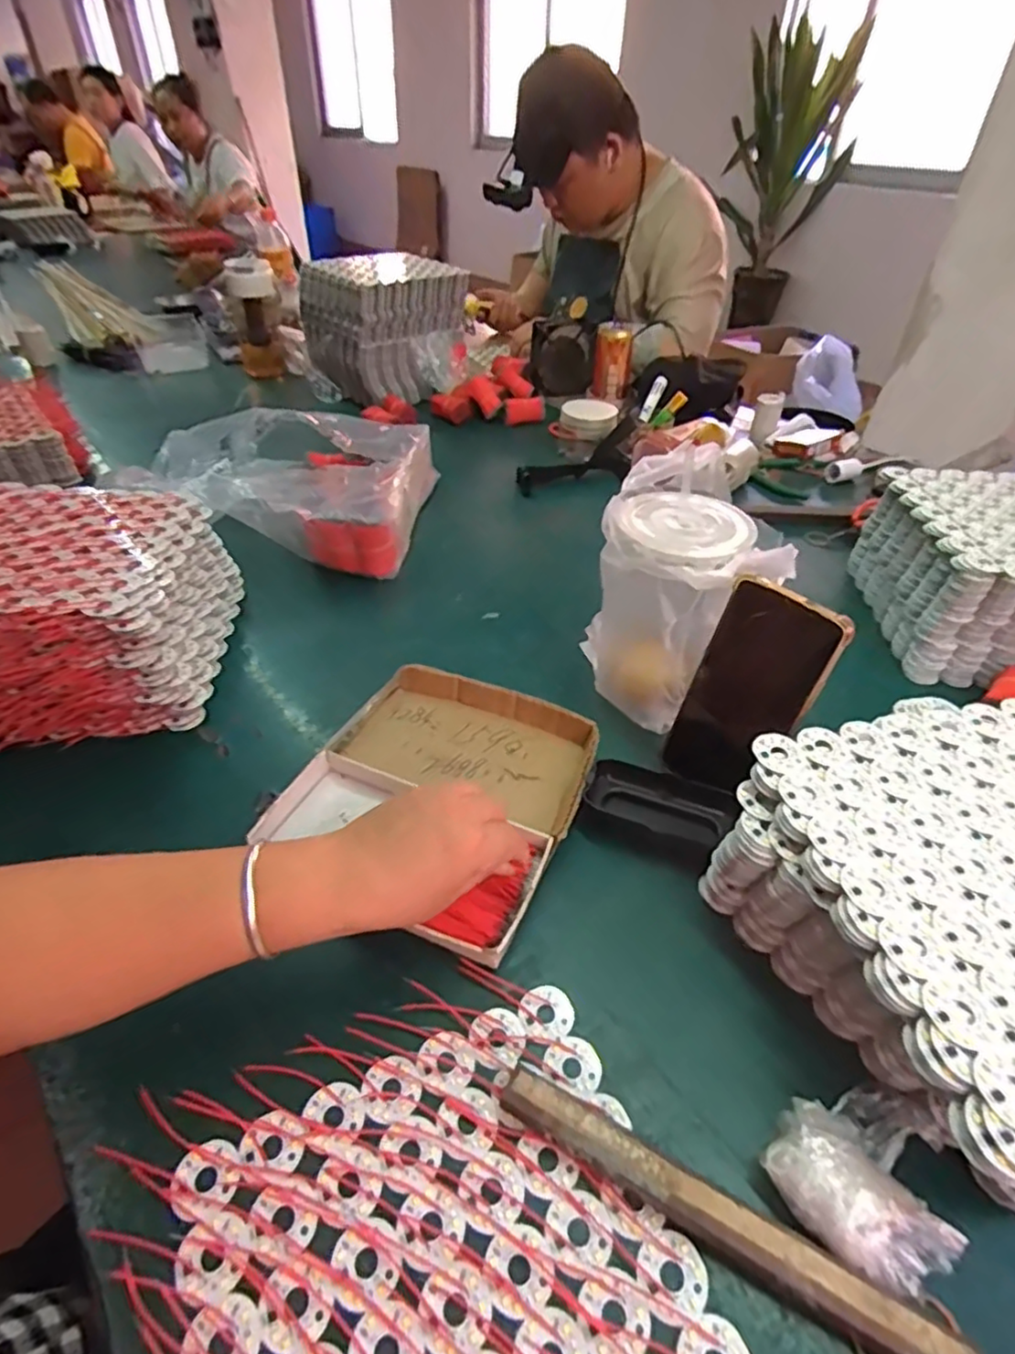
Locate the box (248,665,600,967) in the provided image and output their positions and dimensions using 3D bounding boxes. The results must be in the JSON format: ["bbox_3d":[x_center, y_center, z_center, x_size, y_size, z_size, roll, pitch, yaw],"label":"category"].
[{"bbox_3d":[-0.051,0.083,0.483,0.193,0.028,0.210,20,45,20],"label":"box"}]

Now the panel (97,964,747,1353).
[{"bbox_3d":[-0.035,0.269,0.281,0.223,0.006,0.231,-17,45,-19],"label":"panel"}]

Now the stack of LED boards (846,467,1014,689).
[{"bbox_3d":[0.513,-0.104,0.649,0.237,0.113,0.213,3,42,2],"label":"stack of LED boards"}]

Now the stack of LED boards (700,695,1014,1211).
[{"bbox_3d":[0.269,0.138,0.368,0.232,0.096,0.237,-12,43,-14],"label":"stack of LED boards"}]

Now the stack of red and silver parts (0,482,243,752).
[{"bbox_3d":[-0.405,-0.059,0.579,0.256,0.136,0.243,-3,42,-5],"label":"stack of red and silver parts"}]

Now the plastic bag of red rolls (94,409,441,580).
[{"bbox_3d":[-0.291,-0.247,0.818,0.374,0.114,0.315,1,42,0],"label":"plastic bag of red rolls"}]

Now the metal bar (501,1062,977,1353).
[{"bbox_3d":[0.096,0.251,0.305,0.214,0.019,0.025,21,45,21],"label":"metal bar"}]

